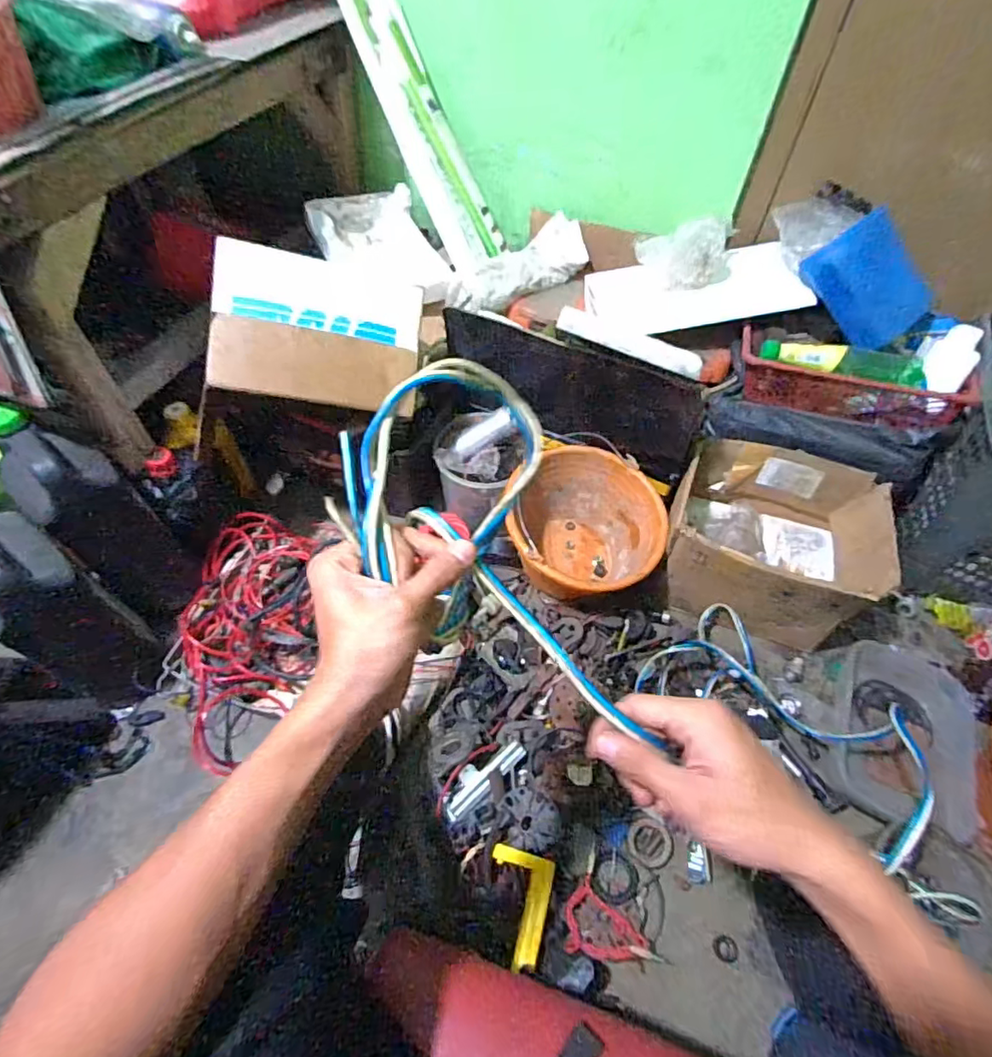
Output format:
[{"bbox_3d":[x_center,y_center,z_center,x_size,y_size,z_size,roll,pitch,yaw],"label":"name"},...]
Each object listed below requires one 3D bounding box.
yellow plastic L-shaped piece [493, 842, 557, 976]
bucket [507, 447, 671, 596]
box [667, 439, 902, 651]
[{"bbox_3d":[0.024,0.446,0.651,0.075,0.014,0.112,12,55,7],"label":"yellow plastic L-shaped piece"},{"bbox_3d":[0.139,0.001,0.923,0.234,0.181,0.245,1,55,-1],"label":"bucket"},{"bbox_3d":[0.428,0.017,0.886,0.295,0.171,0.244,16,56,9],"label":"box"}]

